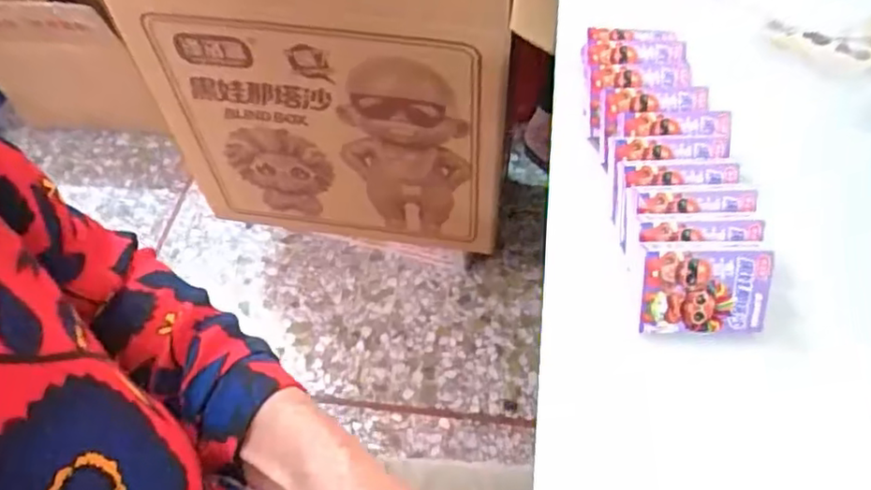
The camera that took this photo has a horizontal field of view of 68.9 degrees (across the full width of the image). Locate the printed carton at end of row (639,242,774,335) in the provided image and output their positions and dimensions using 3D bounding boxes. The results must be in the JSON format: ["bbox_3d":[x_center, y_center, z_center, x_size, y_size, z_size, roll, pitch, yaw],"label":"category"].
[{"bbox_3d":[0.194,0.032,0.458,0.088,0.069,0.007,-1,18,3],"label":"printed carton at end of row"}]

